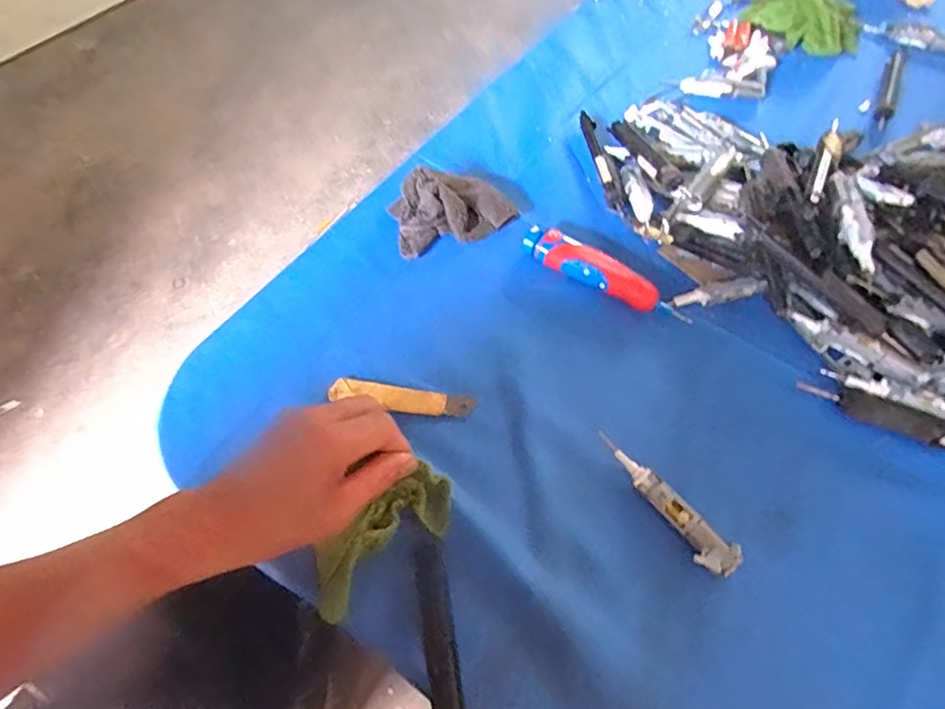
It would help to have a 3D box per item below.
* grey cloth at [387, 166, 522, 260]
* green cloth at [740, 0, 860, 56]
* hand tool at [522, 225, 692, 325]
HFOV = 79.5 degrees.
[{"bbox_3d":[-0.020,-0.145,0.548,0.117,0.041,0.072,-16,58,-9],"label":"grey cloth"},{"bbox_3d":[0.419,-0.426,0.719,0.146,0.039,0.088,26,61,15],"label":"green cloth"},{"bbox_3d":[0.116,-0.072,0.507,0.152,0.030,0.027,26,61,17],"label":"hand tool"}]

